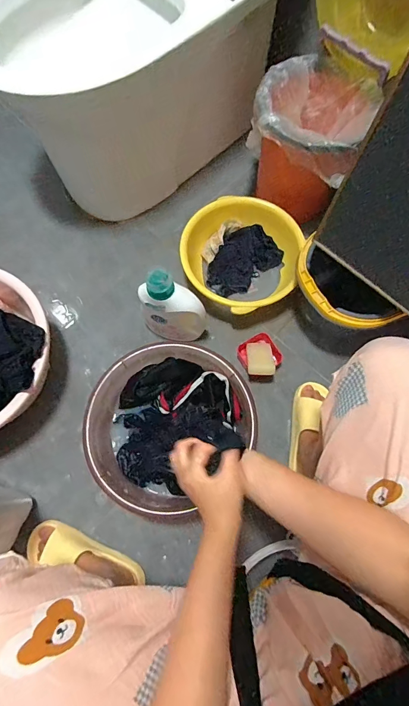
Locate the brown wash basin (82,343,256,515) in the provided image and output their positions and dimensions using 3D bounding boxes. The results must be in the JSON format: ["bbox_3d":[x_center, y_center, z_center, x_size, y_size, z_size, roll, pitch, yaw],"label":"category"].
[{"bbox_3d":[-0.081,0.154,0.774,0.313,0.129,0.334,0,71,-1],"label":"brown wash basin"}]

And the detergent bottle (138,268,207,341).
[{"bbox_3d":[-0.070,-0.094,0.776,0.145,0.227,0.068,10,71,2],"label":"detergent bottle"}]

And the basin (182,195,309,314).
[{"bbox_3d":[0.093,-0.236,0.918,0.299,0.125,0.290,35,74,10],"label":"basin"}]

